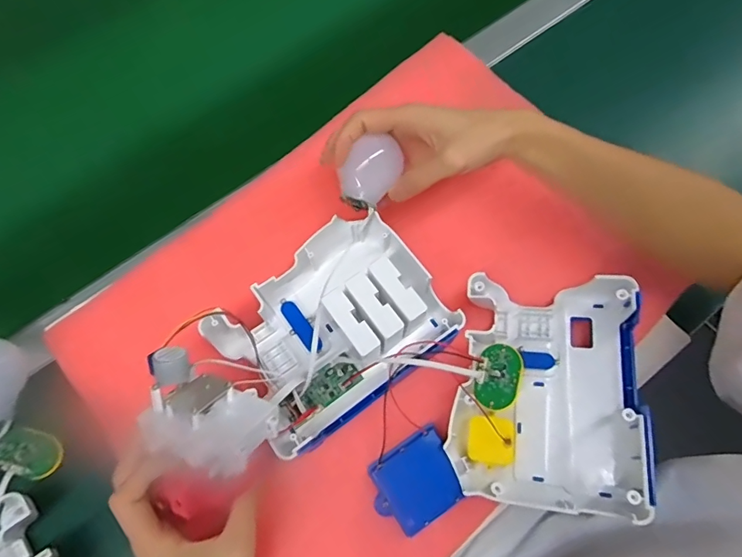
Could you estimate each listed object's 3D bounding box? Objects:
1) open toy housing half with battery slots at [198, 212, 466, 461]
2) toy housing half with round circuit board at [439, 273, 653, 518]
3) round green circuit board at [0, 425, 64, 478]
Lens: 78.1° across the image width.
[{"bbox_3d":[-0.032,0.037,0.386,0.177,0.052,0.142,-36,77,-10],"label":"open toy housing half with battery slots"},{"bbox_3d":[0.148,0.087,0.374,0.144,0.060,0.187,12,74,3],"label":"toy housing half with round circuit board"},{"bbox_3d":[-0.298,0.151,0.399,0.054,0.007,0.037,19,46,-6],"label":"round green circuit board"}]

